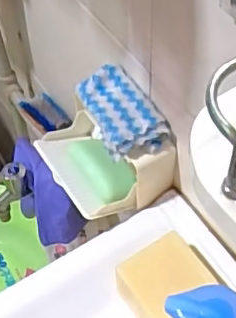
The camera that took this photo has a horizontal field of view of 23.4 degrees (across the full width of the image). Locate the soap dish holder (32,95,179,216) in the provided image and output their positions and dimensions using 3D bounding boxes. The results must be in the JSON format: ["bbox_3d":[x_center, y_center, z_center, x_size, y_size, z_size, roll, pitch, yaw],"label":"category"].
[{"bbox_3d":[-0.018,-0.008,0.582,0.103,0.065,0.117,-25,56,-16],"label":"soap dish holder"}]

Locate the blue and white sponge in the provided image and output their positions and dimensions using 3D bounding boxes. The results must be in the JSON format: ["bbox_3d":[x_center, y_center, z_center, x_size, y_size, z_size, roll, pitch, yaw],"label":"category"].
[{"bbox_3d":[0.001,-0.043,0.542,0.058,0.034,0.094,-30,58,-19],"label":"blue and white sponge"}]

